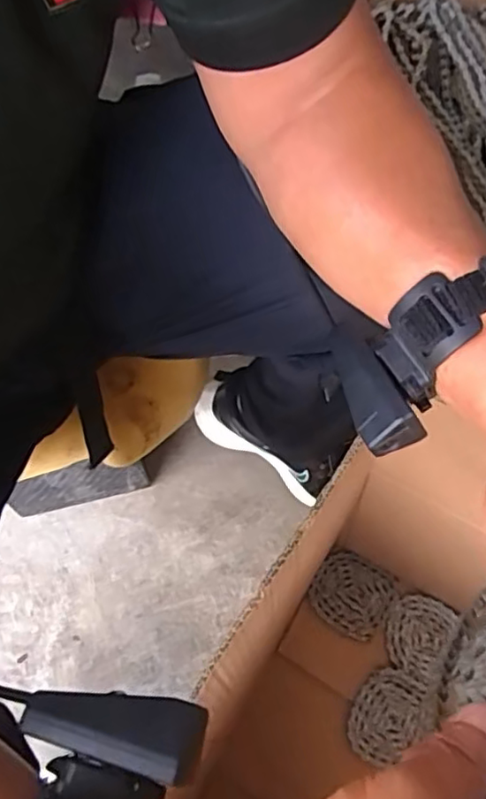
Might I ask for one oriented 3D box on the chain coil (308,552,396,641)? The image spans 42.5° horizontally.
[{"bbox_3d":[0.128,0.231,0.746,0.090,0.011,0.087,-2,60,3],"label":"chain coil"}]

